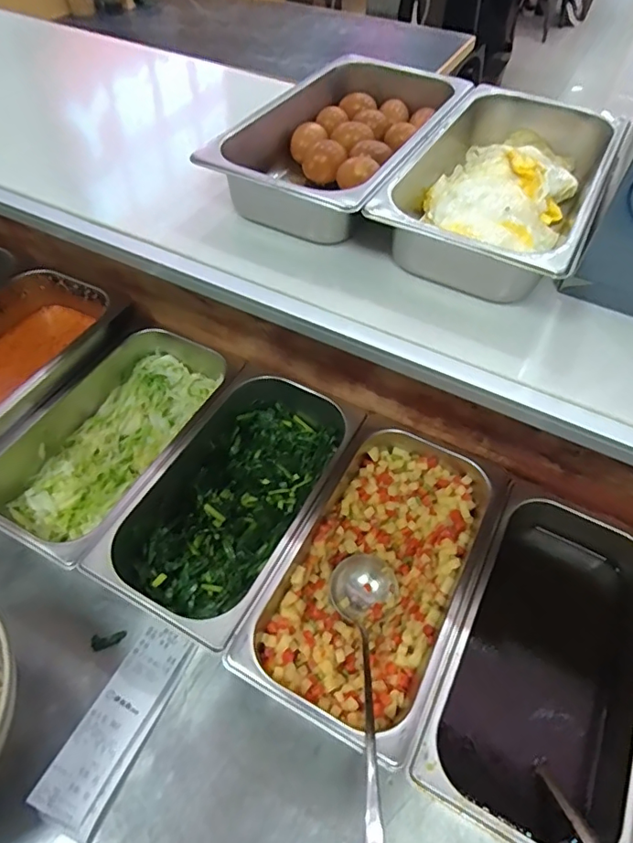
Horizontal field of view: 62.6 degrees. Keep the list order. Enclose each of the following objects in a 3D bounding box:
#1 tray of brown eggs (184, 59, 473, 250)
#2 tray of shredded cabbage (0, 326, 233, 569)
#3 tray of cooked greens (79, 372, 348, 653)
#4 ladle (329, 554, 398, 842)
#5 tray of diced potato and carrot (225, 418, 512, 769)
[{"bbox_3d":[0.032,-0.293,0.555,0.169,0.078,0.313,24,53,17],"label":"tray of brown eggs"},{"bbox_3d":[-0.235,0.022,0.649,0.163,0.083,0.331,23,52,16],"label":"tray of shredded cabbage"},{"bbox_3d":[-0.084,0.086,0.613,0.167,0.087,0.335,23,52,15],"label":"tray of cooked greens"},{"bbox_3d":[0.048,0.243,0.464,0.068,0.043,0.297,4,30,0],"label":"ladle"},{"bbox_3d":[0.068,0.160,0.563,0.180,0.085,0.329,24,52,16],"label":"tray of diced potato and carrot"}]

